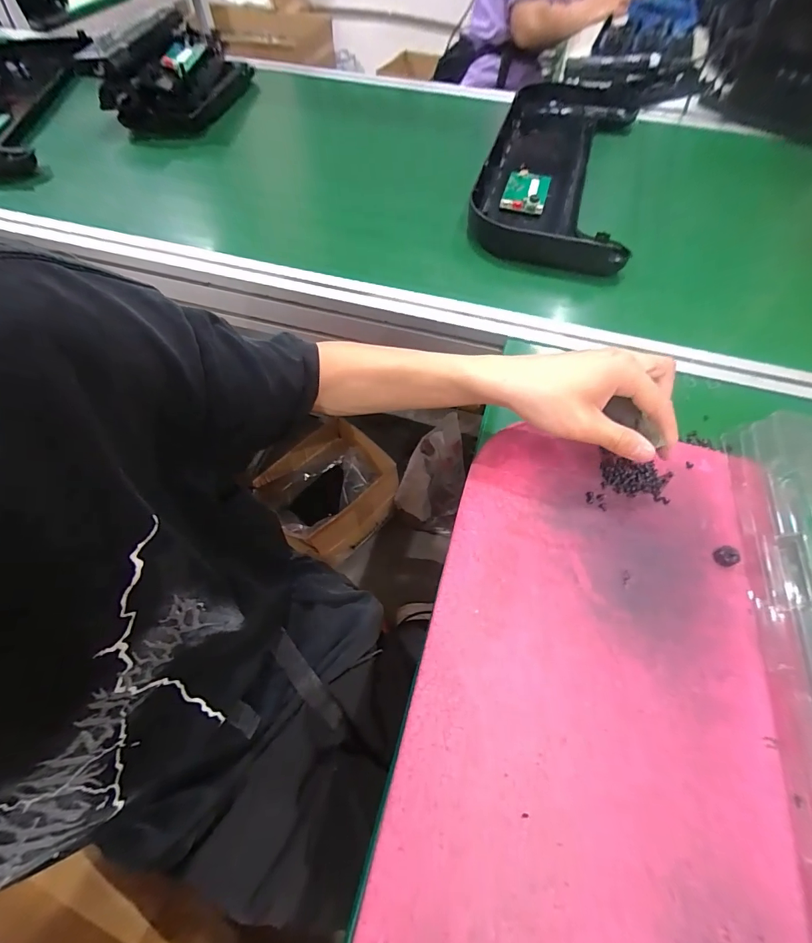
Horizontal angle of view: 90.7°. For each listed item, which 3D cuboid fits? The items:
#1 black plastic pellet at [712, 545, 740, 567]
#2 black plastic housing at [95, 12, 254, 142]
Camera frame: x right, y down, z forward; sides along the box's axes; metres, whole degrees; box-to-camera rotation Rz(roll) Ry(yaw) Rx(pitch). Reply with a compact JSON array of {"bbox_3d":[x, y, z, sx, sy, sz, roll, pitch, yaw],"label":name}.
[{"bbox_3d":[0.246,0.065,0.307,0.013,0.009,0.015,-18,61,-10],"label":"black plastic pellet"},{"bbox_3d":[-0.409,-0.729,0.733,0.182,0.095,0.285,5,59,3],"label":"black plastic housing"}]

